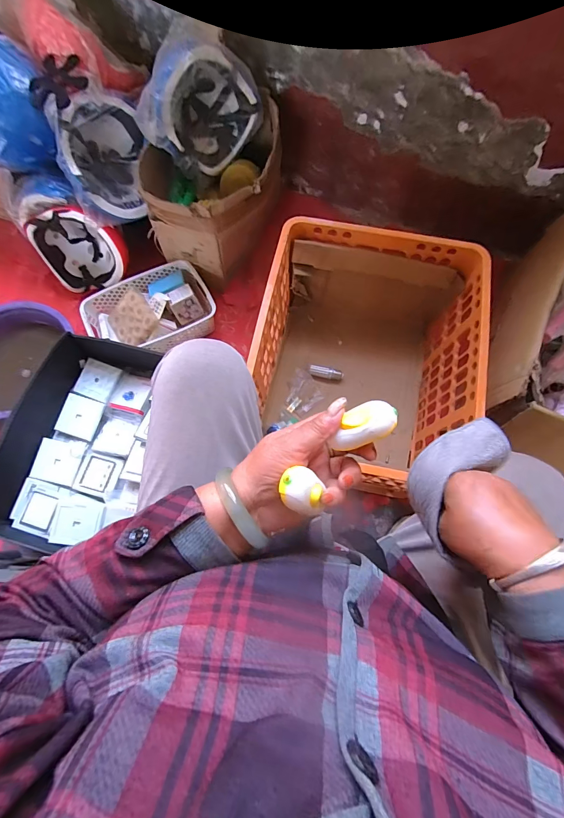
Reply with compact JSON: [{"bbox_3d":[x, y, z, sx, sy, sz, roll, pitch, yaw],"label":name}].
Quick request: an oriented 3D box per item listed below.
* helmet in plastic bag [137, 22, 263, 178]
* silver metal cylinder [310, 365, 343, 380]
[{"bbox_3d":[-0.179,-0.626,0.743,0.136,0.216,0.263,40,78,11],"label":"helmet in plastic bag"},{"bbox_3d":[0.111,-0.090,0.873,0.086,0.018,0.023,12,73,-10],"label":"silver metal cylinder"}]

